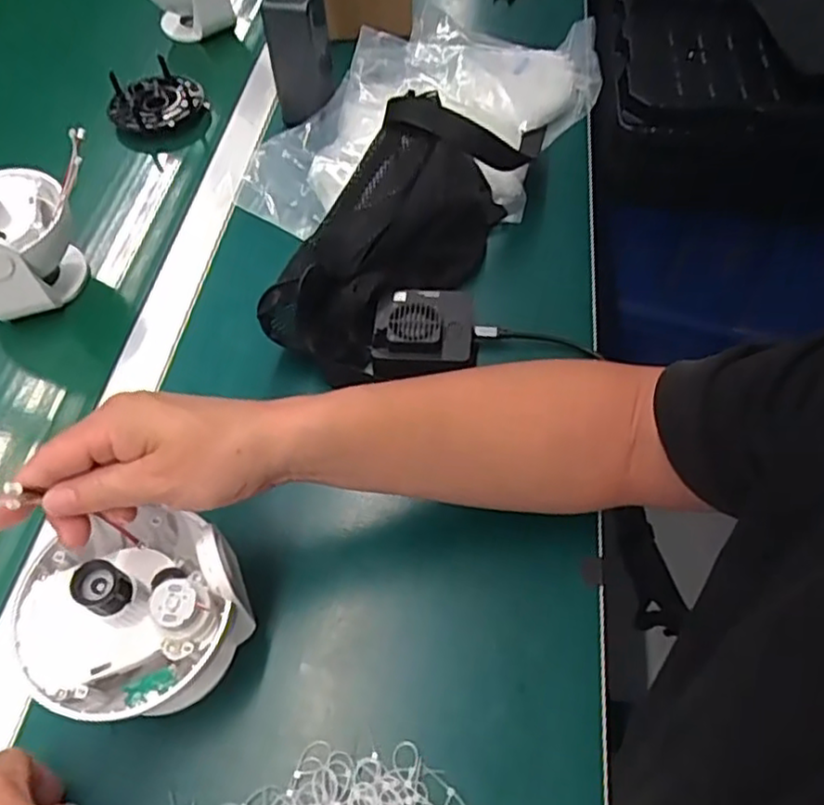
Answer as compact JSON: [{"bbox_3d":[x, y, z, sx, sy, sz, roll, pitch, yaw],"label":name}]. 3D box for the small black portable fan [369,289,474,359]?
[{"bbox_3d":[0.009,-0.064,0.533,0.076,0.022,0.071,3,57,3],"label":"small black portable fan"}]

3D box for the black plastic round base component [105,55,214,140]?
[{"bbox_3d":[-0.277,-0.325,0.719,0.082,0.030,0.089,35,64,21],"label":"black plastic round base component"}]

